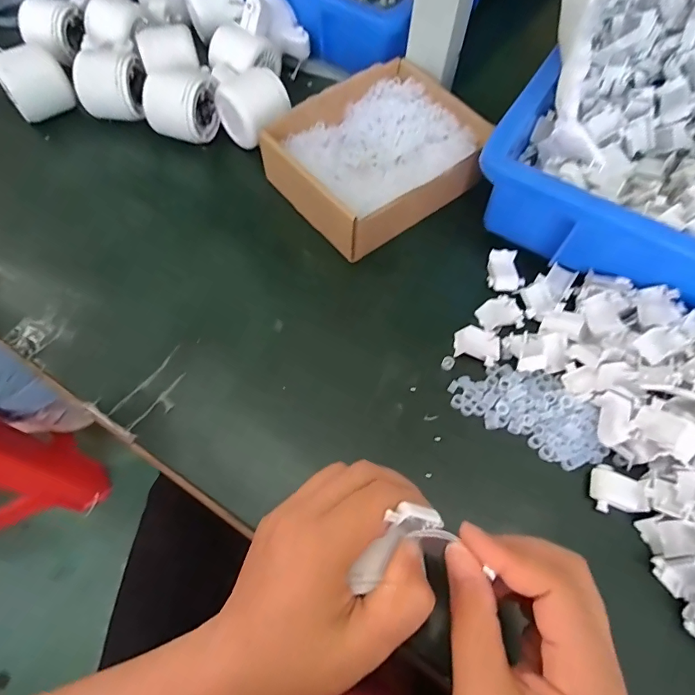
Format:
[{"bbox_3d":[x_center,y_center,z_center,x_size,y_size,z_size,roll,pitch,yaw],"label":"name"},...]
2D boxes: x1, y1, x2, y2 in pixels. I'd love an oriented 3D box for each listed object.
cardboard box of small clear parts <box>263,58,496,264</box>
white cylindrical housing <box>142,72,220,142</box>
[{"bbox_3d":[0.028,-0.173,0.408,0.178,0.044,0.150,-31,68,-16],"label":"cardboard box of small clear parts"},{"bbox_3d":[-0.156,-0.227,0.433,0.058,0.050,0.057,24,66,12],"label":"white cylindrical housing"}]

